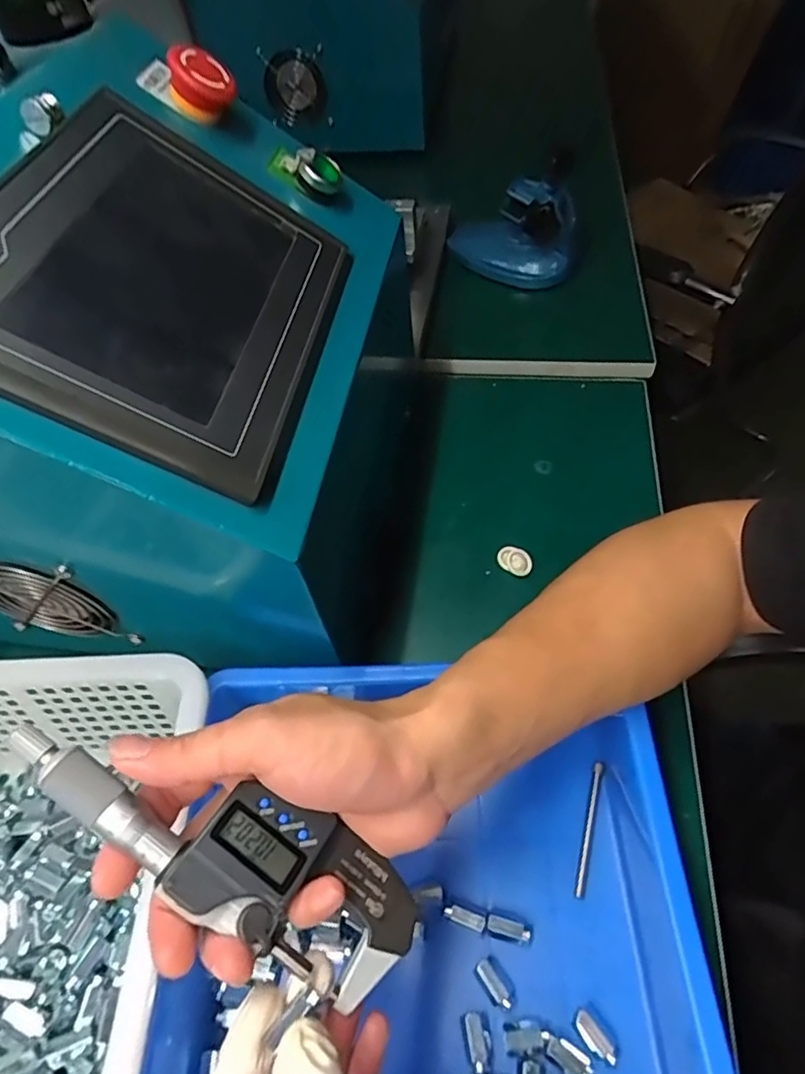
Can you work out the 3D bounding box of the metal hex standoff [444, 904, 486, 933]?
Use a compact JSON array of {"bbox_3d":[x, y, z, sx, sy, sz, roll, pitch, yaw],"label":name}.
[{"bbox_3d":[0.033,0.199,0.303,0.021,0.011,0.008,16,57,15],"label":"metal hex standoff"}]

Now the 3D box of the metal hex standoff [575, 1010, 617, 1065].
[{"bbox_3d":[0.090,0.235,0.272,0.009,0.008,0.021,-33,60,-17],"label":"metal hex standoff"}]

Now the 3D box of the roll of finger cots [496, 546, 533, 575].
[{"bbox_3d":[0.085,0.018,0.435,0.026,0.011,0.020,31,62,24],"label":"roll of finger cots"}]

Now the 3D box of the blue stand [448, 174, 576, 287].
[{"bbox_3d":[0.118,-0.333,0.629,0.146,0.082,0.063,19,58,18],"label":"blue stand"}]

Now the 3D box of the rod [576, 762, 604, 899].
[{"bbox_3d":[0.105,0.163,0.325,0.005,0.005,0.070,15,58,14],"label":"rod"}]

